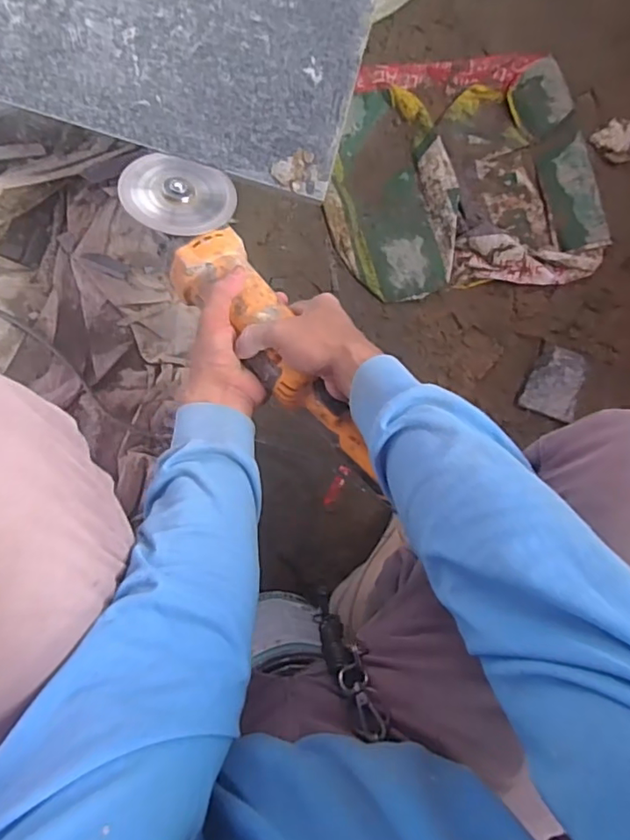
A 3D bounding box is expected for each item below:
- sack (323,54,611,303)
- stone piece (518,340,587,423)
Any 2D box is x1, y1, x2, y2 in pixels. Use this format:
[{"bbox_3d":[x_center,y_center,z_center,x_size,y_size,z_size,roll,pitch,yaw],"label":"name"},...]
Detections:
[{"bbox_3d":[0.210,-0.348,0.788,0.383,0.034,0.326,-7,88,-8],"label":"sack"},{"bbox_3d":[0.341,-0.056,0.786,0.076,0.011,0.099,19,85,-6],"label":"stone piece"}]

